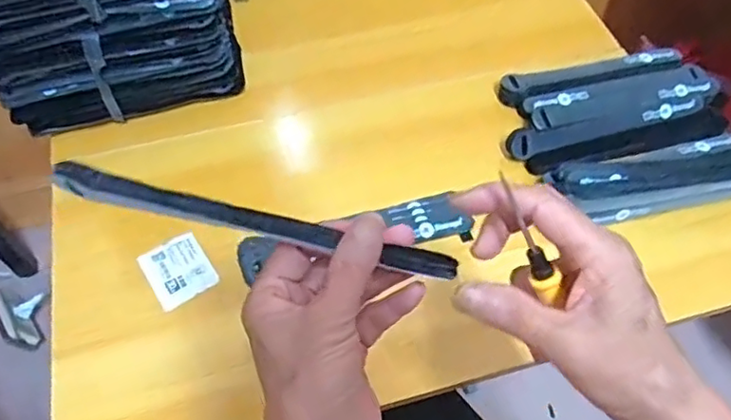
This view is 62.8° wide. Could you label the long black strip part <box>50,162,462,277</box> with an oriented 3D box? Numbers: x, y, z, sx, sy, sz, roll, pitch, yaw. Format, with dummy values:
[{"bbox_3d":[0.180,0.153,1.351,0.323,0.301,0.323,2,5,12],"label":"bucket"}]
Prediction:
[{"bbox_3d":[-0.051,0.007,0.290,0.193,0.016,0.018,14,57,-4],"label":"long black strip part"}]

